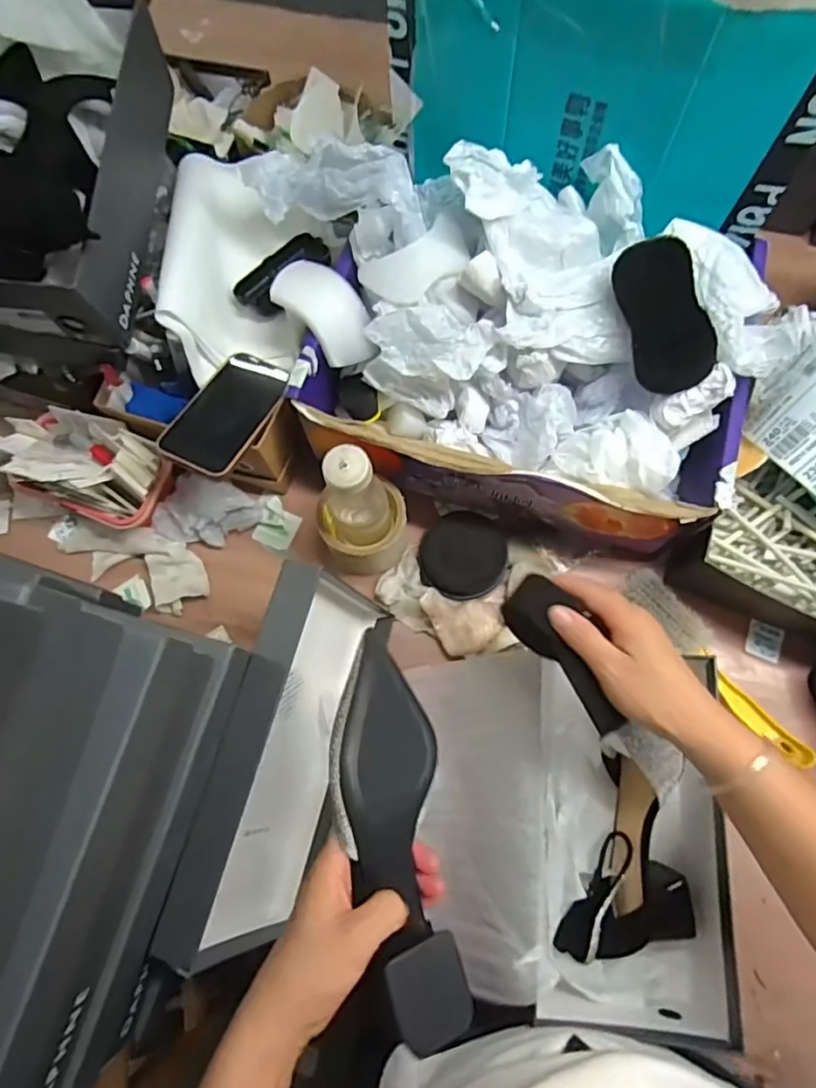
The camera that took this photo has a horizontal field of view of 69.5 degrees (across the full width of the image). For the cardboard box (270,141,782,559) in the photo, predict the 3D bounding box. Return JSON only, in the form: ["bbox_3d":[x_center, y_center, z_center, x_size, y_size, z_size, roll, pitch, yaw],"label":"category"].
[{"bbox_3d":[0.103,-0.185,0.591,0.420,0.211,0.281,16,75,7],"label":"cardboard box"}]

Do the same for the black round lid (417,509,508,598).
[{"bbox_3d":[0.058,0.013,0.626,0.091,0.013,0.091,0,93,3],"label":"black round lid"}]

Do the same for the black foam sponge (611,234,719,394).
[{"bbox_3d":[0.216,-0.191,0.500,0.065,0.033,0.123,-17,90,11],"label":"black foam sponge"}]

